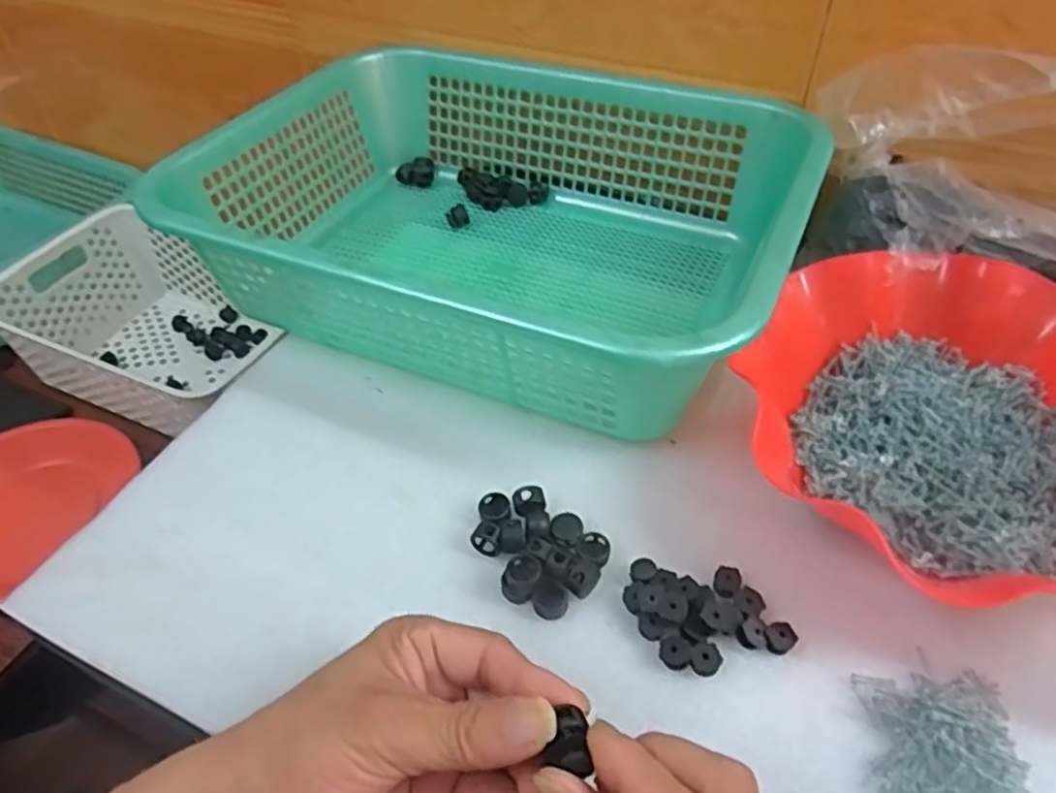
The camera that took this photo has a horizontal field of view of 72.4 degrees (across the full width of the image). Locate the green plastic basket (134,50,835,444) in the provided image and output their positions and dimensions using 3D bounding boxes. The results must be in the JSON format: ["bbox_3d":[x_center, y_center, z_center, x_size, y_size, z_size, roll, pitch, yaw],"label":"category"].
[{"bbox_3d":[-0.018,-0.128,0.494,0.381,0.101,0.288,16,50,16],"label":"green plastic basket"}]

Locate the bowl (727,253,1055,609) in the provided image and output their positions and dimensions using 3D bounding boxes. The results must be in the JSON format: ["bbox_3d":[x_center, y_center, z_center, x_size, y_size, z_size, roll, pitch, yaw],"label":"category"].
[{"bbox_3d":[0.223,0.013,0.375,0.199,0.062,0.197,-1,47,1],"label":"bowl"}]

